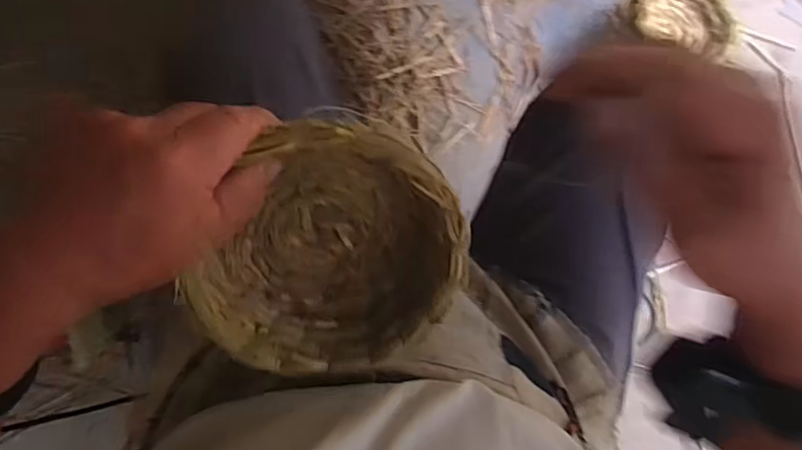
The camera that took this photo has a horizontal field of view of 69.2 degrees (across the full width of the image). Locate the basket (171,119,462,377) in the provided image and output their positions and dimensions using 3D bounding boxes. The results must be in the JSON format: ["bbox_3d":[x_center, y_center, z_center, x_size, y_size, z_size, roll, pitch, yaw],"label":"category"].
[{"bbox_3d":[-0.045,0.014,0.369,0.164,0.070,0.173,-3,117,-6],"label":"basket"}]

